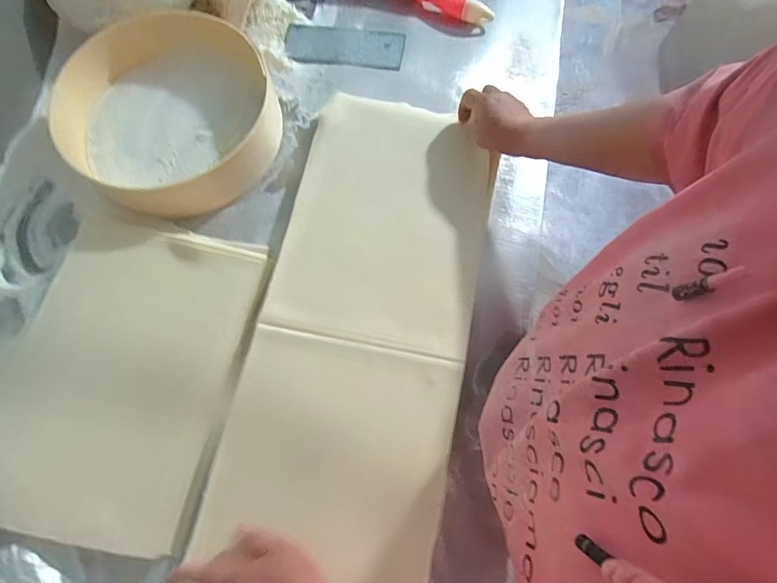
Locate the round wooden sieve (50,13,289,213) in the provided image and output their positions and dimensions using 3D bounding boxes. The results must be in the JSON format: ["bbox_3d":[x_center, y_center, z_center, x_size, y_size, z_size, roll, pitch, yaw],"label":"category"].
[{"bbox_3d":[-0.319,-0.265,0.607,0.295,0.077,0.280,0,72,0],"label":"round wooden sieve"}]

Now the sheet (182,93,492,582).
[{"bbox_3d":[-0.038,0.071,0.508,0.259,0.031,0.713,10,72,3],"label":"sheet"}]

